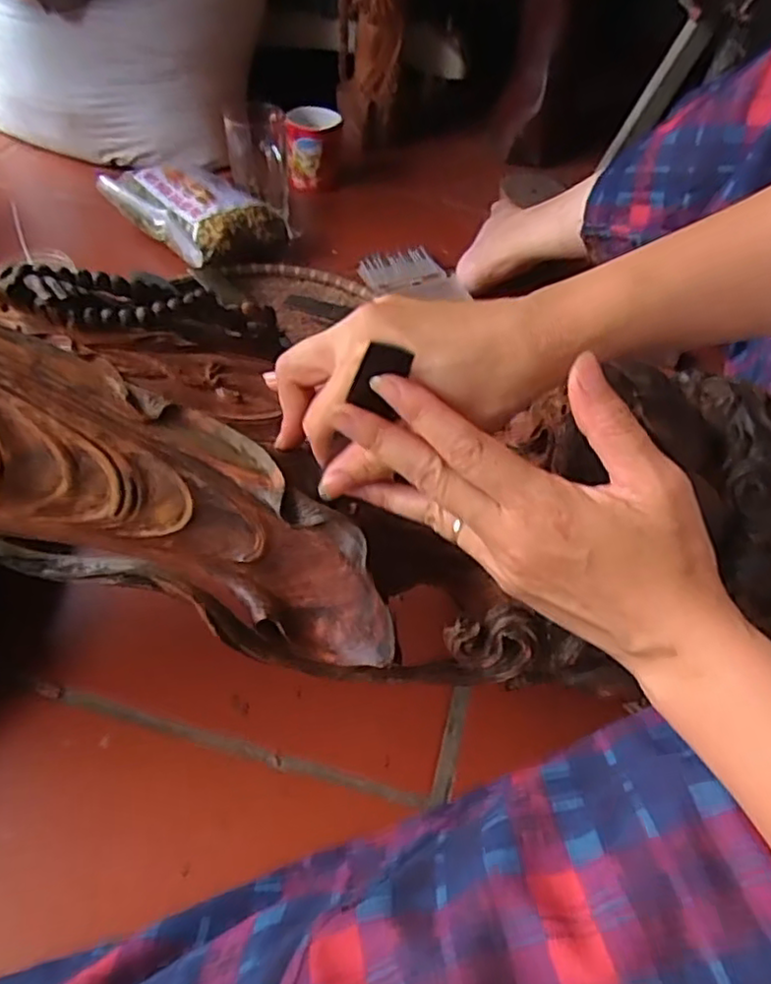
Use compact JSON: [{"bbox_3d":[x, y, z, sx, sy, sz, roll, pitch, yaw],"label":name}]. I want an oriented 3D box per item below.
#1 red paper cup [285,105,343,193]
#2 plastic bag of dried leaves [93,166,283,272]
[{"bbox_3d":[-0.101,-0.478,0.939,0.076,0.095,0.080,1,48,-4],"label":"red paper cup"},{"bbox_3d":[-0.239,-0.350,0.833,0.139,0.073,0.237,-32,58,-28],"label":"plastic bag of dried leaves"}]

